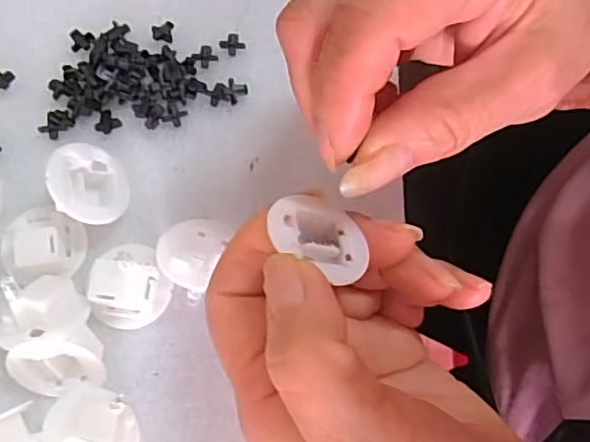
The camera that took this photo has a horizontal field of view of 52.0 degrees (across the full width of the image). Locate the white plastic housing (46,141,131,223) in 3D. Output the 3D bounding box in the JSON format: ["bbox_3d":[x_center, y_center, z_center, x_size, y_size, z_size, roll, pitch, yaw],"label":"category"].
[{"bbox_3d":[-0.083,-0.011,0.234,0.031,0.017,0.032,23,52,-34],"label":"white plastic housing"}]

